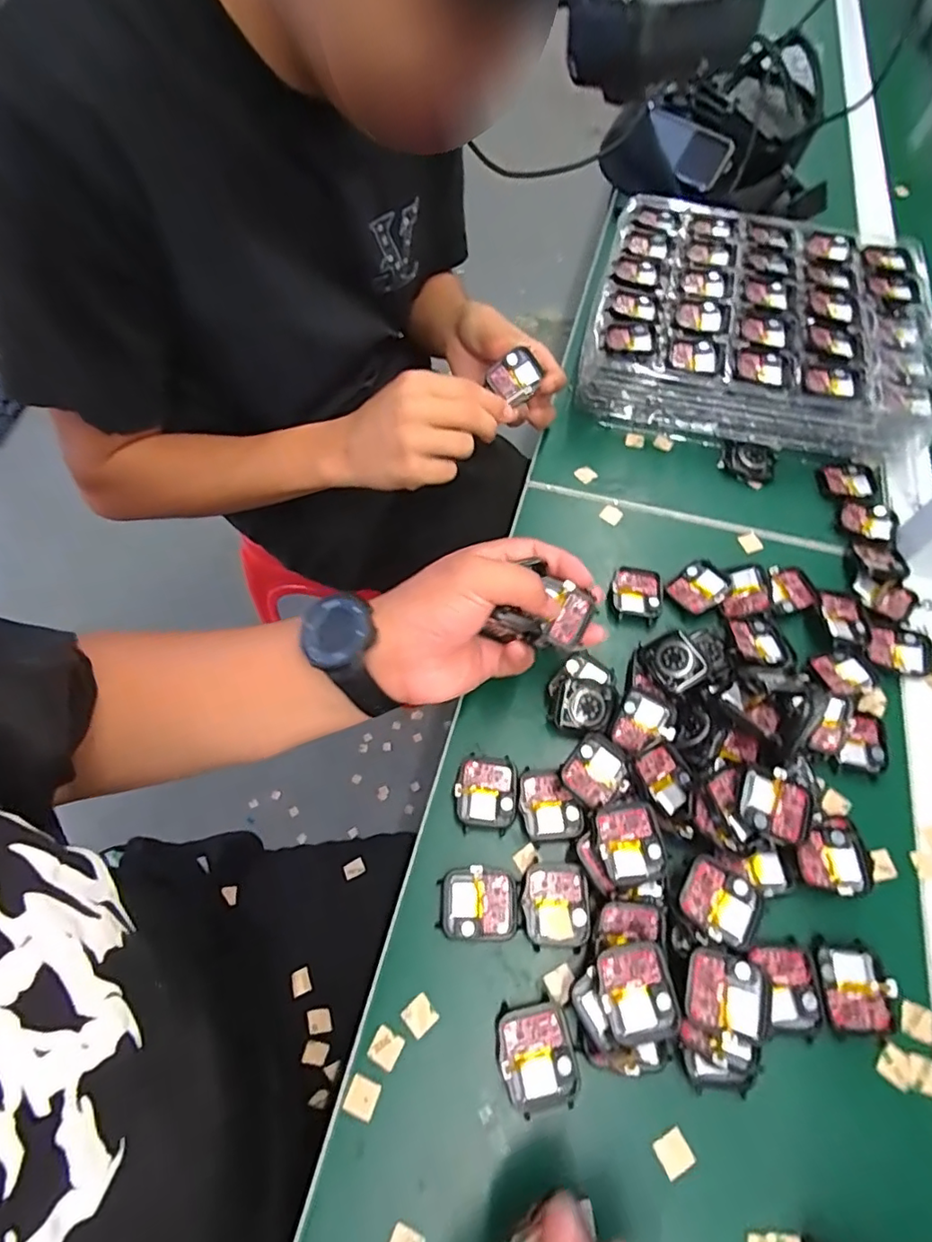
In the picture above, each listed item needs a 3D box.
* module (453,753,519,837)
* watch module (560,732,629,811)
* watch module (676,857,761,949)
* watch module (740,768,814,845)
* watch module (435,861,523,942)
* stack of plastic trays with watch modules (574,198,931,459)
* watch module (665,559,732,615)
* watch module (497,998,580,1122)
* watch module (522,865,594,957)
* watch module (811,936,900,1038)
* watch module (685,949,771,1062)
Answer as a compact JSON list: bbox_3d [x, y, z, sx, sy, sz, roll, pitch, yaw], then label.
[{"bbox_3d":[0.013,0.110,0.365,0.038,0.009,0.044,4,61,2],"label":"module"},{"bbox_3d":[0.083,0.095,0.358,0.037,0.010,0.042,39,67,18],"label":"watch module"},{"bbox_3d":[0.140,0.154,0.316,0.040,0.005,0.039,27,62,13],"label":"watch module"},{"bbox_3d":[0.182,0.107,0.333,0.040,0.010,0.036,19,63,9],"label":"watch module"},{"bbox_3d":[0.007,0.165,0.333,0.046,0.008,0.037,-1,61,-1],"label":"watch module"},{"bbox_3d":[0.271,-0.277,0.548,0.289,0.086,0.261,15,61,7],"label":"stack of plastic trays with watch modules"},{"bbox_3d":[0.176,-0.026,0.427,0.042,0.006,0.035,-35,67,-18],"label":"watch module"},{"bbox_3d":[0.037,0.226,0.297,0.039,0.008,0.044,-9,62,-5],"label":"watch module"},{"bbox_3d":[0.053,0.166,0.332,0.037,0.011,0.044,1,61,0],"label":"watch module"},{"bbox_3d":[0.211,0.200,0.312,0.038,0.010,0.044,5,61,2],"label":"watch module"},{"bbox_3d":[0.135,0.198,0.295,0.042,0.007,0.045,8,63,4],"label":"watch module"}]

